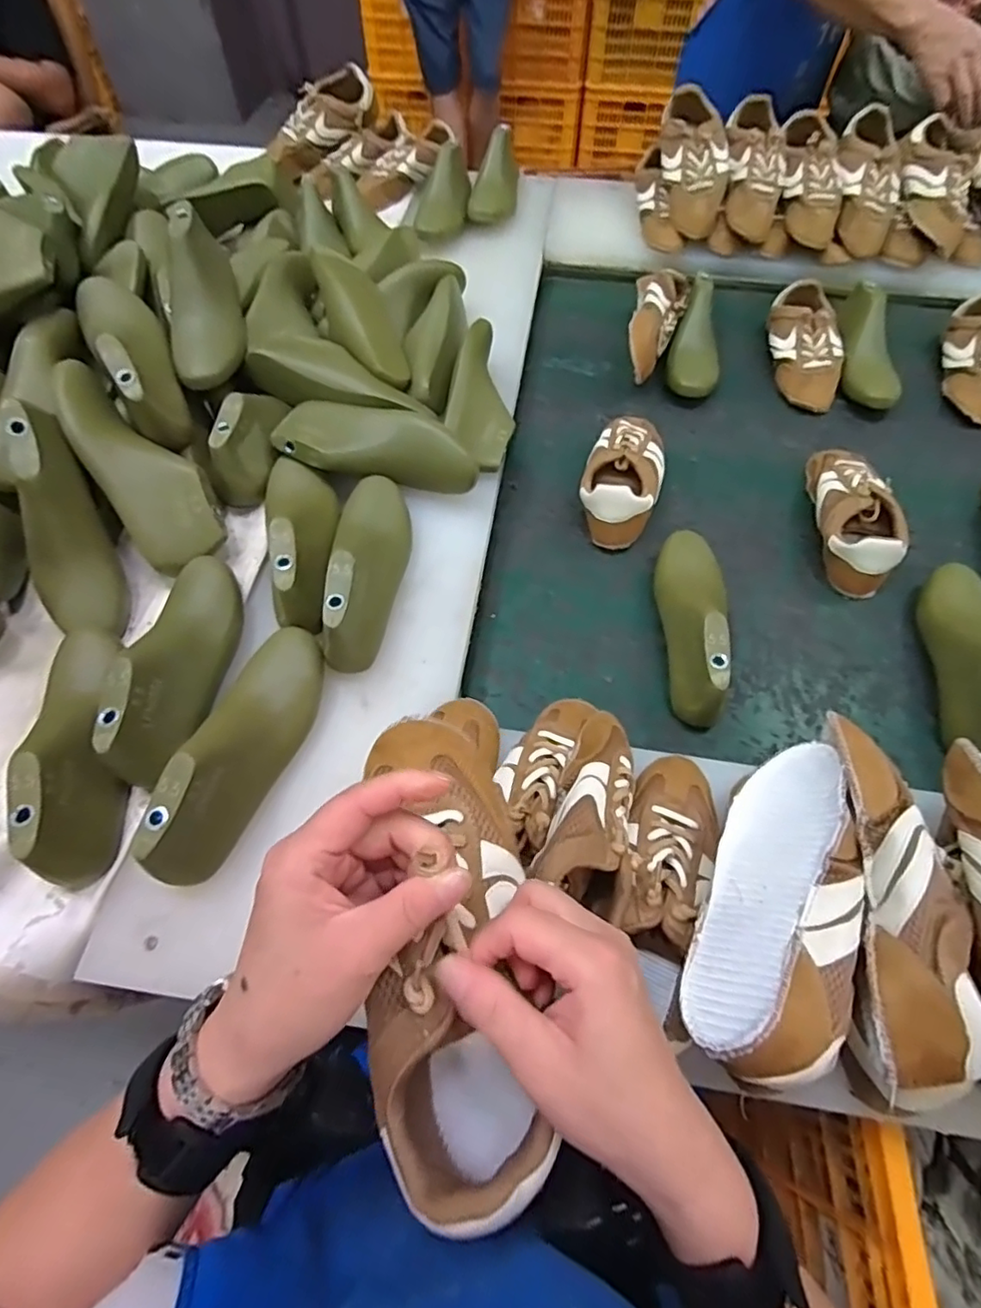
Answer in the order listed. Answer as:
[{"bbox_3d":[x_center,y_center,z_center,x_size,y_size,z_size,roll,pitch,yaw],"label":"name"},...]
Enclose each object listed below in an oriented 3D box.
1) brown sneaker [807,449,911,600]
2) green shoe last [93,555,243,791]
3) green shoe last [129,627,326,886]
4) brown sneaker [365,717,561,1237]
[{"bbox_3d":[0.424,-0.169,0.690,0.085,0.065,0.199,8,61,6],"label":"brown sneaker"},{"bbox_3d":[-0.276,-0.001,0.524,0.066,0.074,0.235,-4,61,-1],"label":"green shoe last"},{"bbox_3d":[-0.200,0.070,0.483,0.057,0.074,0.221,11,62,8],"label":"green shoe last"},{"bbox_3d":[-0.019,0.130,0.285,0.082,0.095,0.221,-3,58,0],"label":"brown sneaker"}]

